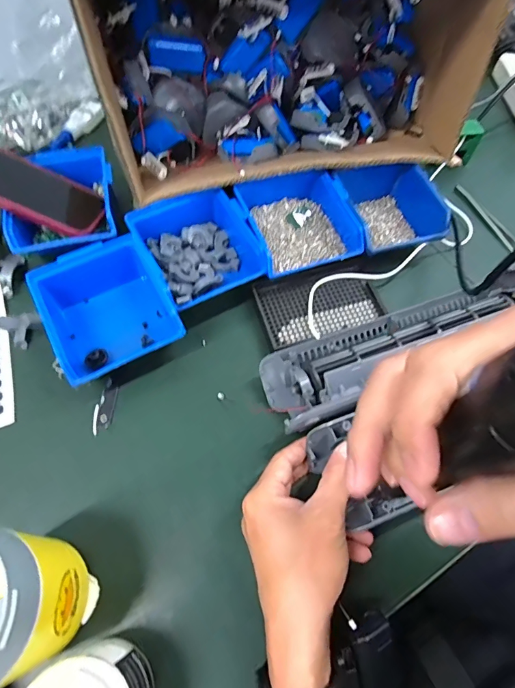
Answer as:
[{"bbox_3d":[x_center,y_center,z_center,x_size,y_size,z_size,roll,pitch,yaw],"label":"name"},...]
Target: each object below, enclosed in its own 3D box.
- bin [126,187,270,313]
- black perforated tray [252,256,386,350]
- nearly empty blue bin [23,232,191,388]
[{"bbox_3d":[-0.070,-0.111,0.451,0.120,0.051,0.139,-24,65,-13],"label":"bin"},{"bbox_3d":[0.067,-0.048,0.445,0.129,0.013,0.086,-15,63,-9],"label":"black perforated tray"},{"bbox_3d":[-0.160,-0.039,0.419,0.119,0.062,0.155,-28,66,-16],"label":"nearly empty blue bin"}]

